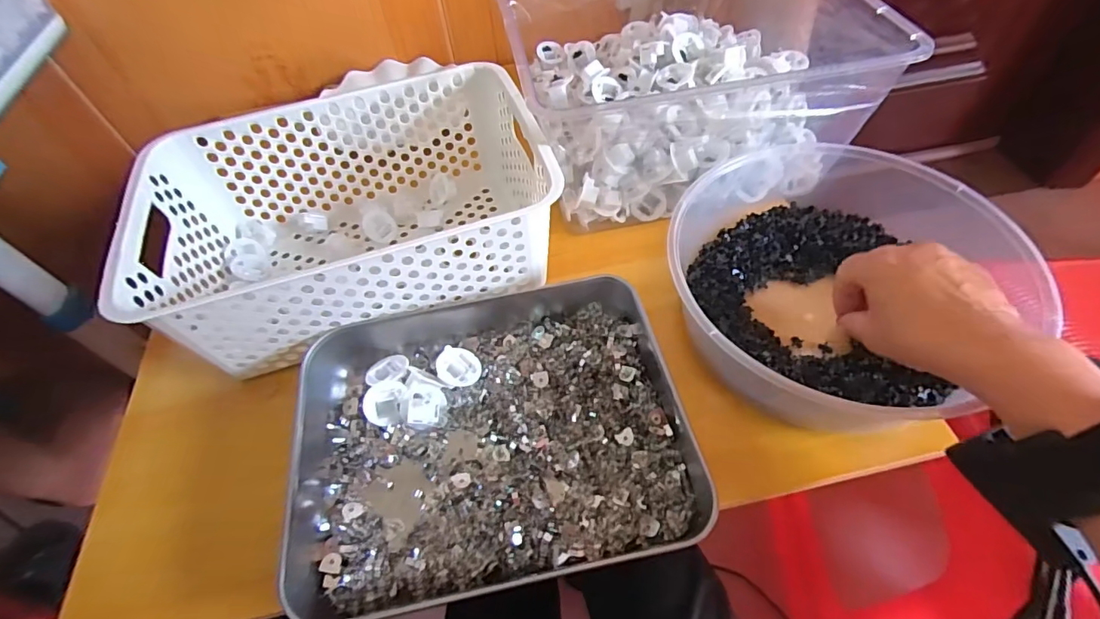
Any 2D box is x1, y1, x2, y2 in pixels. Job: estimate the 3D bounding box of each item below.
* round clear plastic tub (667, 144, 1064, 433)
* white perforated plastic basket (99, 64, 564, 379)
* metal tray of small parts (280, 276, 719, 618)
[{"bbox_3d":[0.210,-0.038,0.394,0.239,0.079,0.259,-2,56,3],"label":"round clear plastic tub"},{"bbox_3d":[-0.161,-0.083,0.424,0.306,0.097,0.208,-19,55,-9],"label":"white perforated plastic basket"},{"bbox_3d":[-0.042,0.078,0.354,0.253,0.041,0.211,-12,56,-4],"label":"metal tray of small parts"}]

